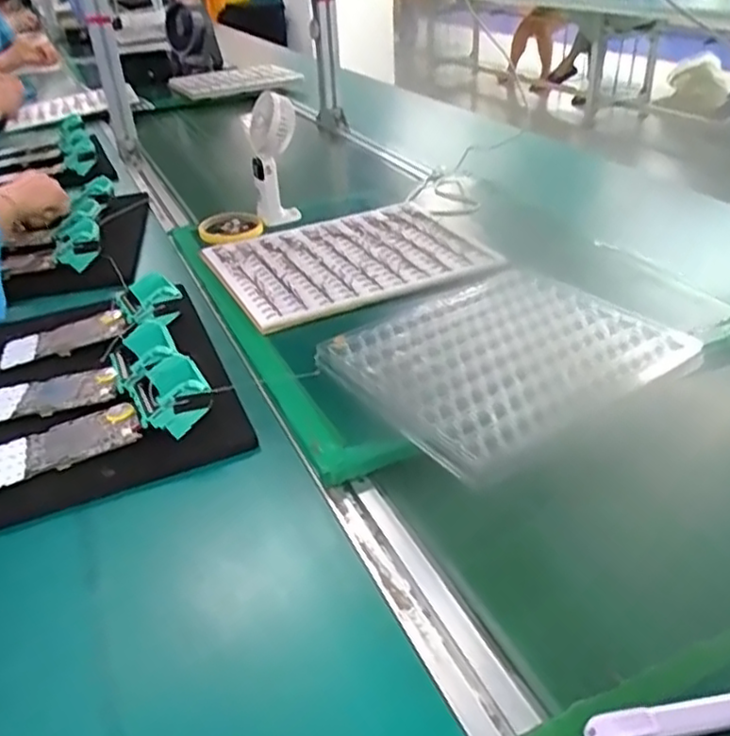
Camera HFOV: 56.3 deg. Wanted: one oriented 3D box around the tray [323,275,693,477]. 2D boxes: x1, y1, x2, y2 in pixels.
[{"bbox_3d":[0.125,-0.023,0.655,0.297,0.013,0.238,-24,36,-24],"label":"tray"}]

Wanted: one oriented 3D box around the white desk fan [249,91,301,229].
[{"bbox_3d":[-0.128,-0.299,0.973,0.071,0.169,0.078,-10,33,-4],"label":"white desk fan"}]

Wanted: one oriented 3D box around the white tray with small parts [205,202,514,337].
[{"bbox_3d":[-0.022,-0.150,0.877,0.318,0.009,0.273,-19,34,-17],"label":"white tray with small parts"}]

